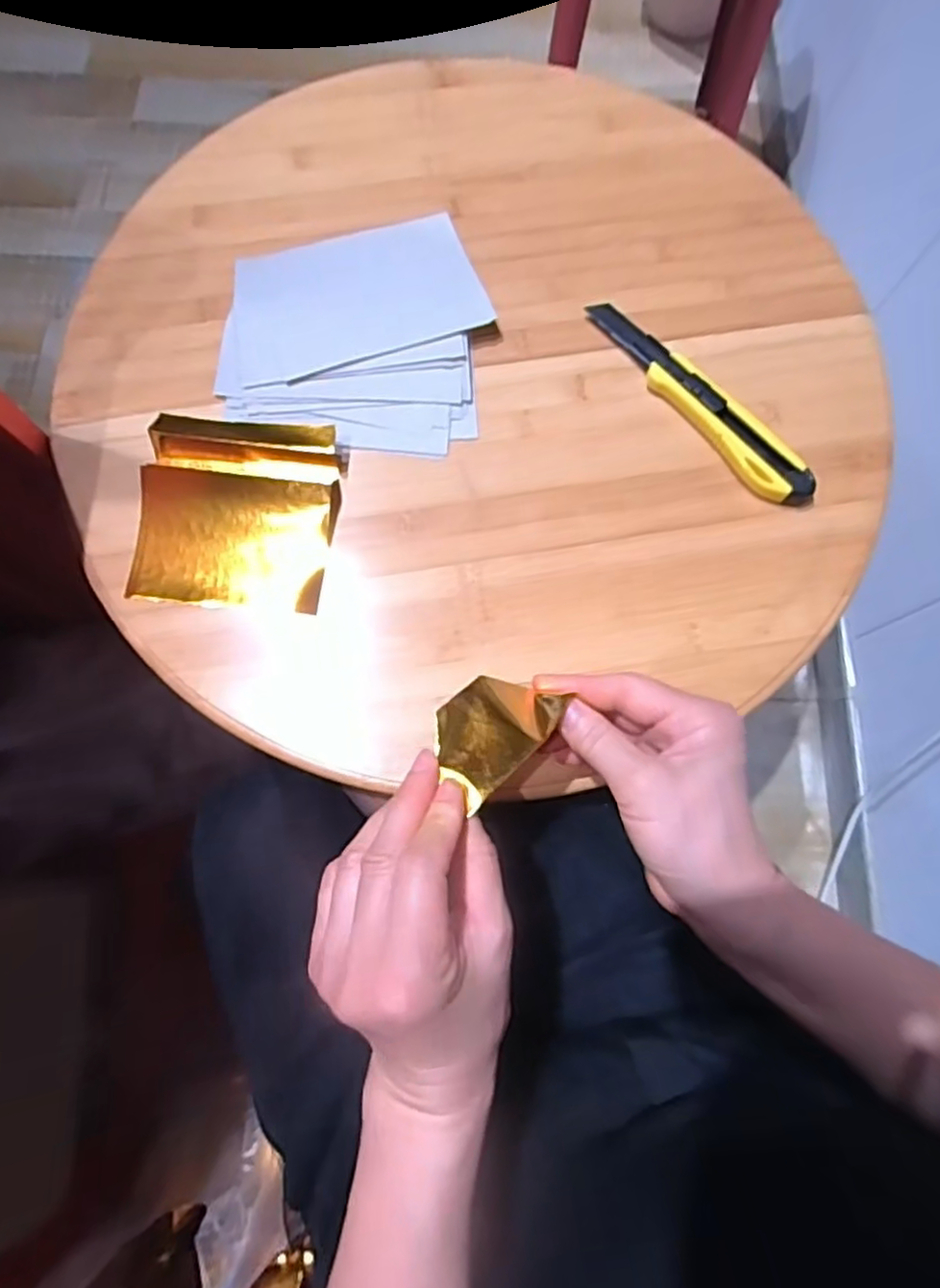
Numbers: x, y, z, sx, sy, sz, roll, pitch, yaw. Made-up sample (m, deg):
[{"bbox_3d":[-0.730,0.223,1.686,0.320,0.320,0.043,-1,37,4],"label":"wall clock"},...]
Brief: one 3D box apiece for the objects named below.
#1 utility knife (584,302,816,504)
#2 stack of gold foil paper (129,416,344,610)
[{"bbox_3d":[0.153,-0.166,0.463,0.030,0.018,0.194,-41,80,-10],"label":"utility knife"},{"bbox_3d":[-0.150,-0.087,0.440,0.123,0.022,0.125,5,76,1],"label":"stack of gold foil paper"}]

